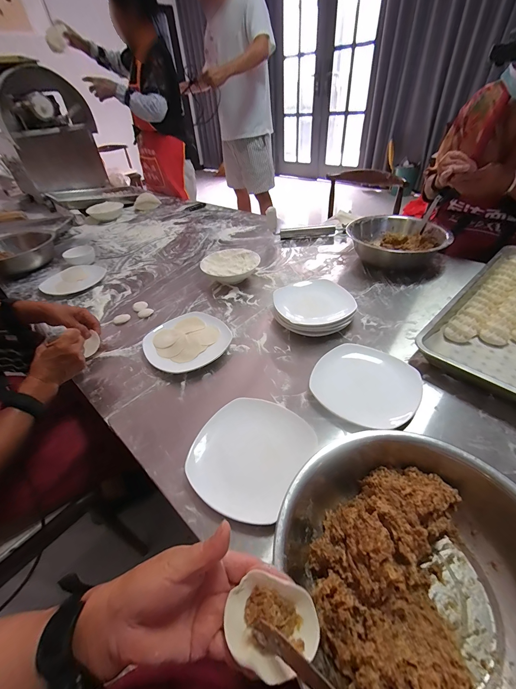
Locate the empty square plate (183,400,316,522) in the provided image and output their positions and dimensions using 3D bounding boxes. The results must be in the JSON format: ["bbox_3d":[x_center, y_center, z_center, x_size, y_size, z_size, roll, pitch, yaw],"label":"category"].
[{"bbox_3d":[-0.013,0.166,0.440,0.165,0.023,0.175,24,49,29],"label":"empty square plate"}]

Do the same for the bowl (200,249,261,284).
[{"bbox_3d":[-0.083,-0.231,0.859,0.173,0.055,0.166,-3,42,3],"label":"bowl"}]

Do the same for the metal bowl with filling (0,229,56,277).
[{"bbox_3d":[-0.903,-0.347,1.065,0.259,0.076,0.286,-22,44,-18],"label":"metal bowl with filling"}]

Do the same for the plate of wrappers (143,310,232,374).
[{"bbox_3d":[-0.155,-0.007,0.645,0.178,0.021,0.183,-3,42,3],"label":"plate of wrappers"}]

